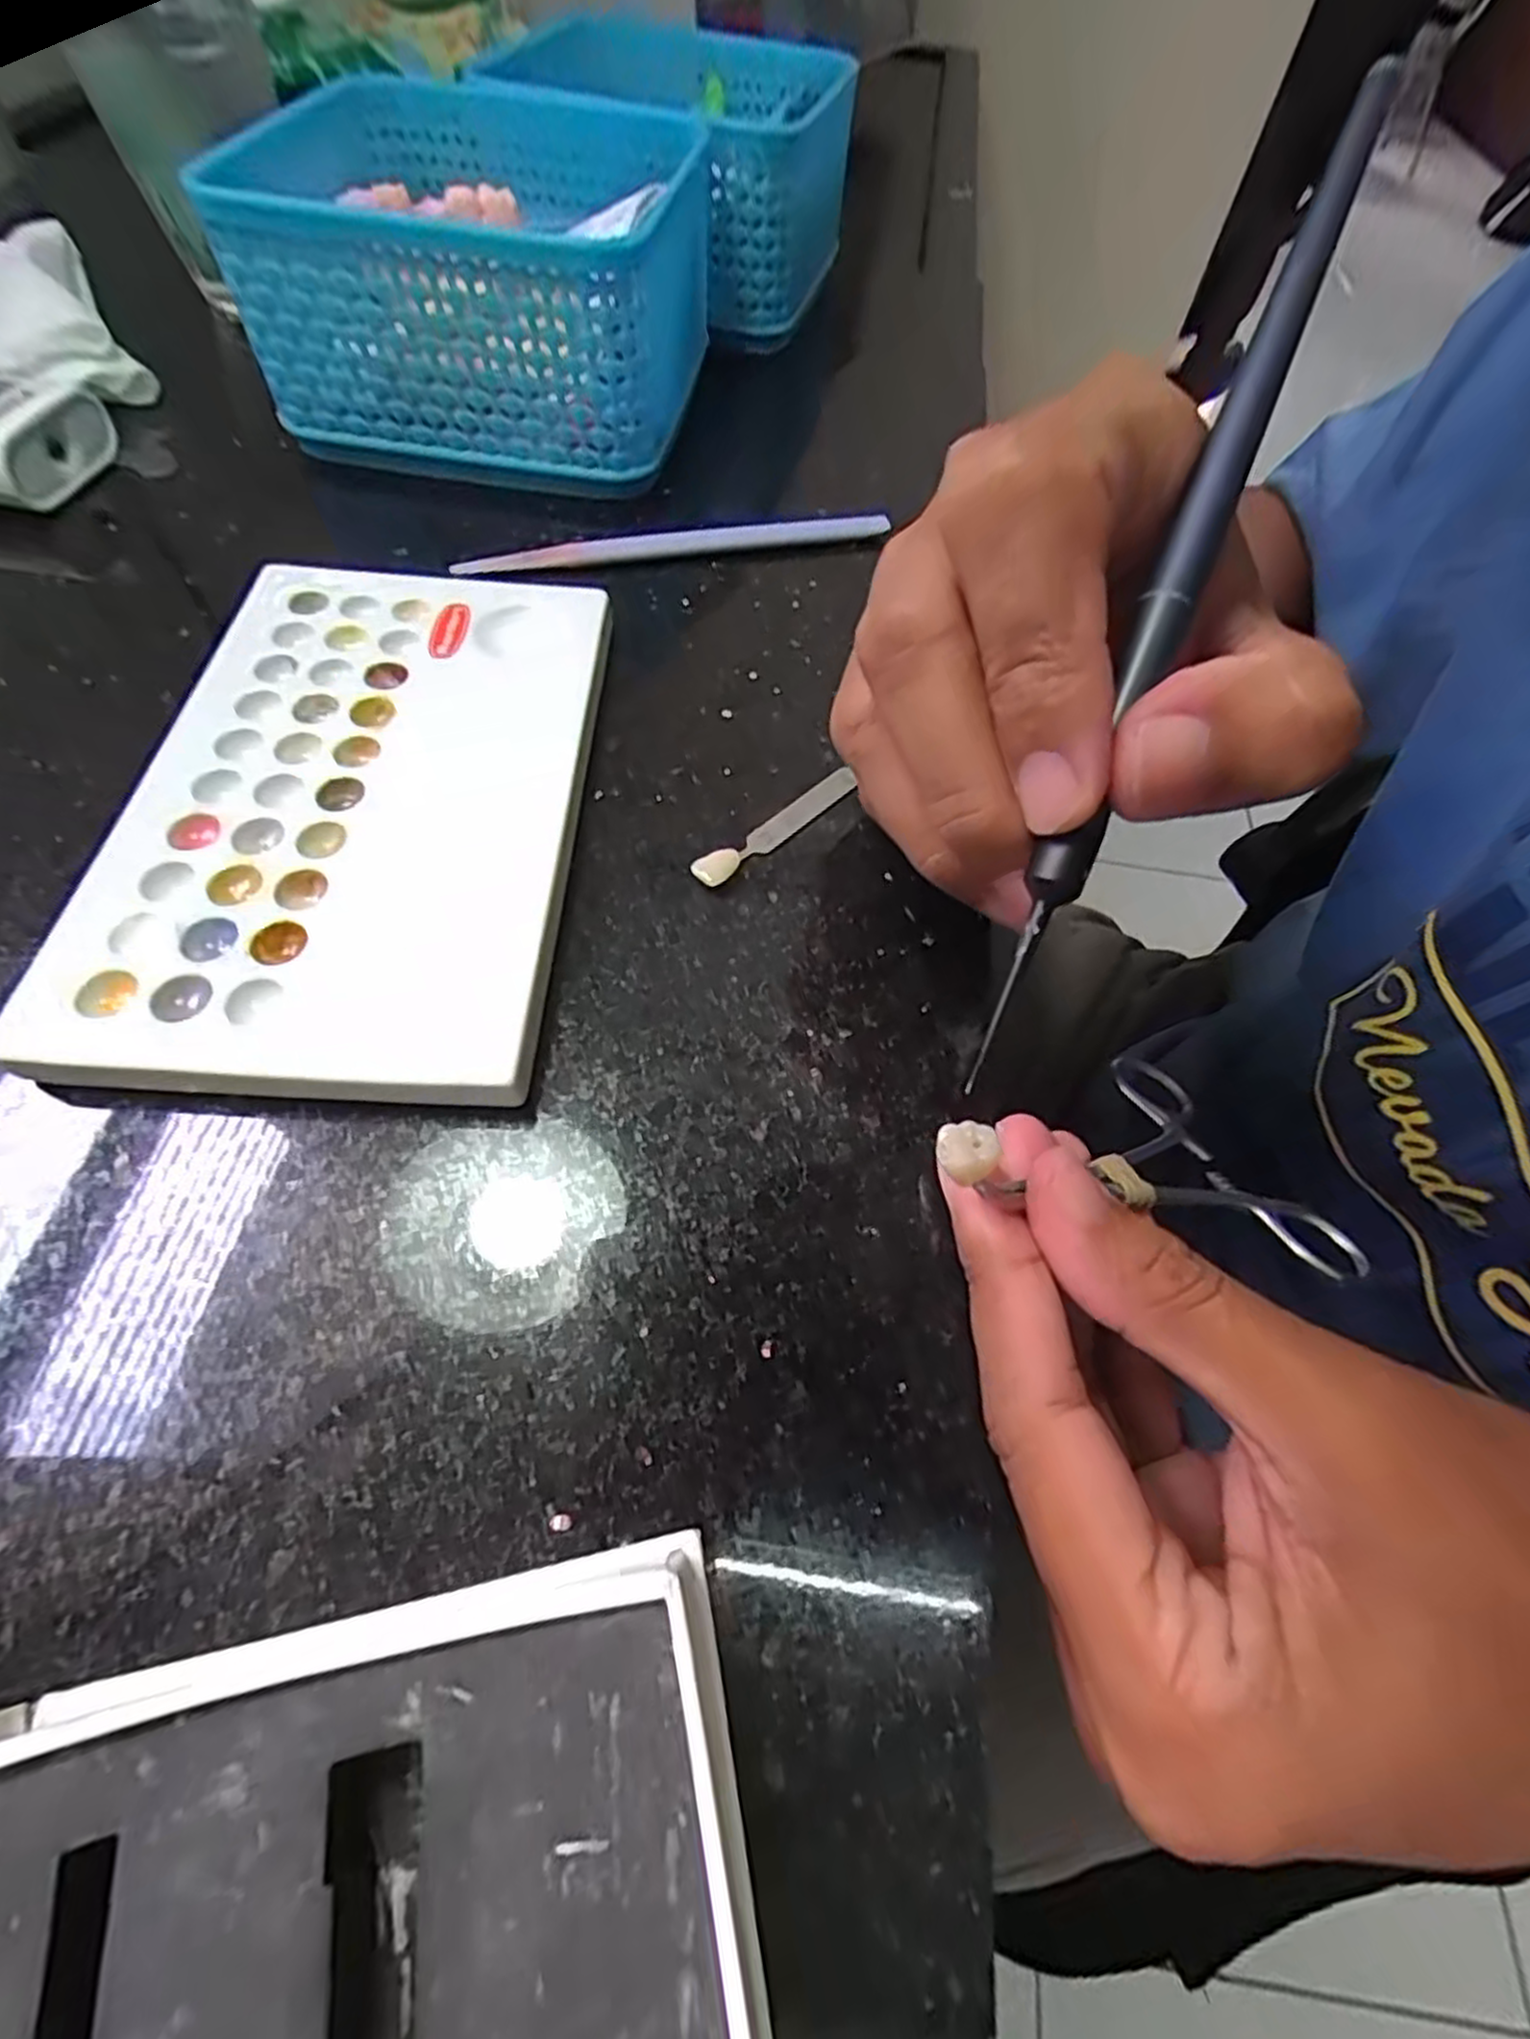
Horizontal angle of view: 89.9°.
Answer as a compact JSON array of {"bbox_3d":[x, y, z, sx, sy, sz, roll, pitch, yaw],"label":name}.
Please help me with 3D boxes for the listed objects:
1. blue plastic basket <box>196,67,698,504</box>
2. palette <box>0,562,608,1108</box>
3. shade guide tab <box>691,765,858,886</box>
[{"bbox_3d":[-0.092,-0.250,0.269,0.130,0.076,0.142,8,60,0],"label":"blue plastic basket"},{"bbox_3d":[-0.091,-0.055,0.176,0.094,0.016,0.151,3,60,-3],"label":"palette"},{"bbox_3d":[0.003,-0.048,0.189,0.008,0.005,0.053,40,65,17],"label":"shade guide tab"}]

